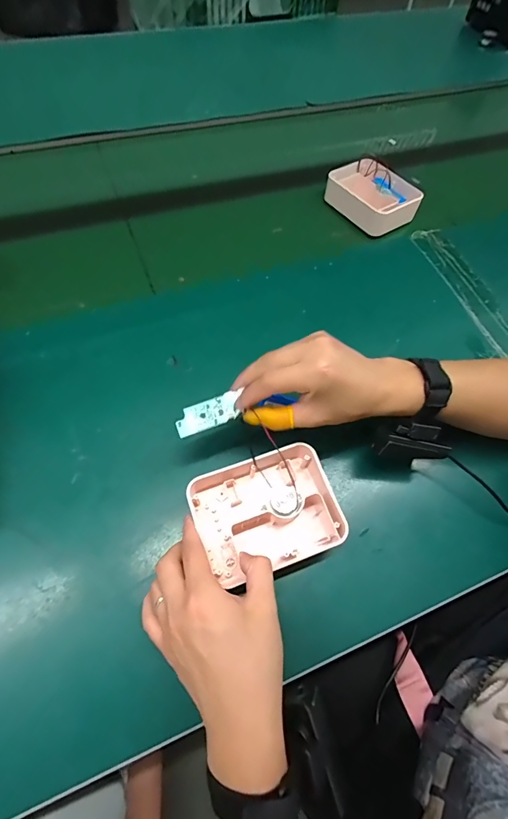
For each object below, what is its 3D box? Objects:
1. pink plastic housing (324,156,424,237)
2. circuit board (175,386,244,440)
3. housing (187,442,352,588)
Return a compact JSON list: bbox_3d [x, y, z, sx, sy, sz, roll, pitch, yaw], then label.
[{"bbox_3d":[0.190,-0.343,0.602,0.096,0.038,0.139,-36,70,-20],"label":"pink plastic housing"},{"bbox_3d":[-0.040,0.004,0.335,0.061,0.008,0.024,-22,105,-22],"label":"circuit board"},{"bbox_3d":[0.010,0.095,0.355,0.125,0.040,0.101,-16,64,-12],"label":"housing"}]

